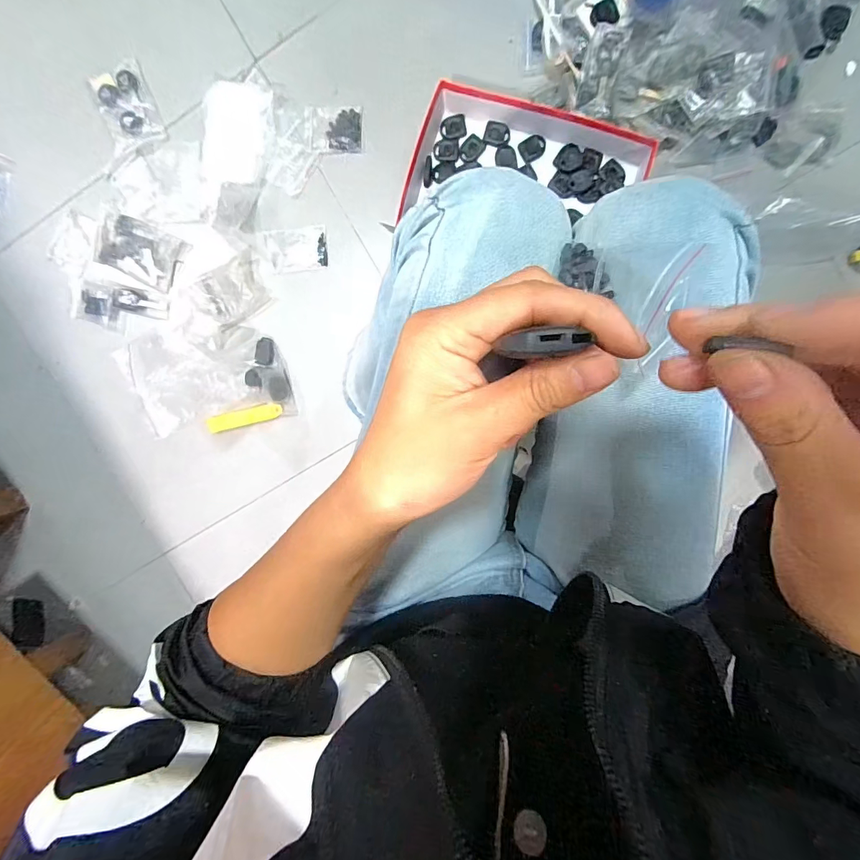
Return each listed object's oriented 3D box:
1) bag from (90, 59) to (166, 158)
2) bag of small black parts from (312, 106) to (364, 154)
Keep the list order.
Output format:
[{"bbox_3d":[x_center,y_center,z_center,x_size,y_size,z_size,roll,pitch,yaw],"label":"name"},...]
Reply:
[{"bbox_3d":[-0.487,-0.521,0.664,0.086,0.017,0.121,-16,95,7],"label":"bag"},{"bbox_3d":[-0.145,-0.472,0.649,0.081,0.016,0.071,4,92,11],"label":"bag of small black parts"}]

